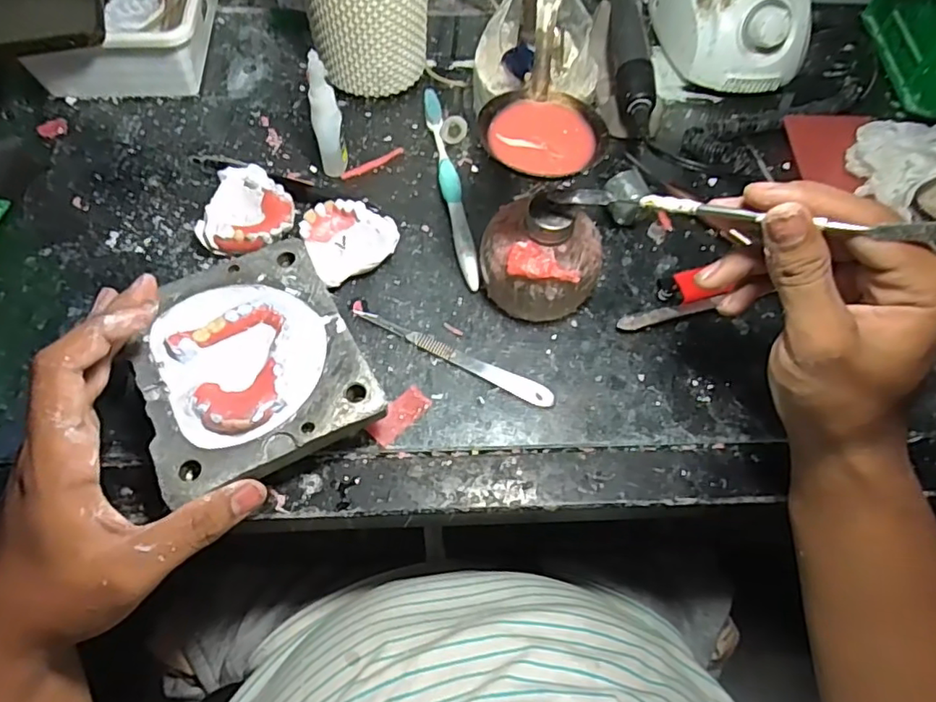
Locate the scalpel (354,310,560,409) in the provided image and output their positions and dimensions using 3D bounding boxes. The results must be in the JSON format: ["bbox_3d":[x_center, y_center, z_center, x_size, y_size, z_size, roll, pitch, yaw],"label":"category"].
[{"bbox_3d":[-0.010,0.004,0.365,0.135,0.004,0.013,23,64,9],"label":"scalpel"}]

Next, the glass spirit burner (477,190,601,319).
[{"bbox_3d":[0.045,-0.060,0.363,0.075,0.072,0.064,13,63,4],"label":"glass spirit burner"}]

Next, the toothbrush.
[{"bbox_3d":[-0.014,-0.124,0.431,0.015,0.015,0.185,-8,63,-7],"label":"toothbrush"}]

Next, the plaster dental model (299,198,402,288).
[{"bbox_3d":[-0.081,-0.076,0.394,0.059,0.027,0.054,1,63,-3],"label":"plaster dental model"}]

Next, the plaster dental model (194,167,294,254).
[{"bbox_3d":[-0.153,-0.091,0.397,0.062,0.026,0.063,-35,70,-19],"label":"plaster dental model"}]

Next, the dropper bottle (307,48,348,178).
[{"bbox_3d":[-0.098,-0.160,0.405,0.019,0.085,0.025,-11,64,-9],"label":"dropper bottle"}]

